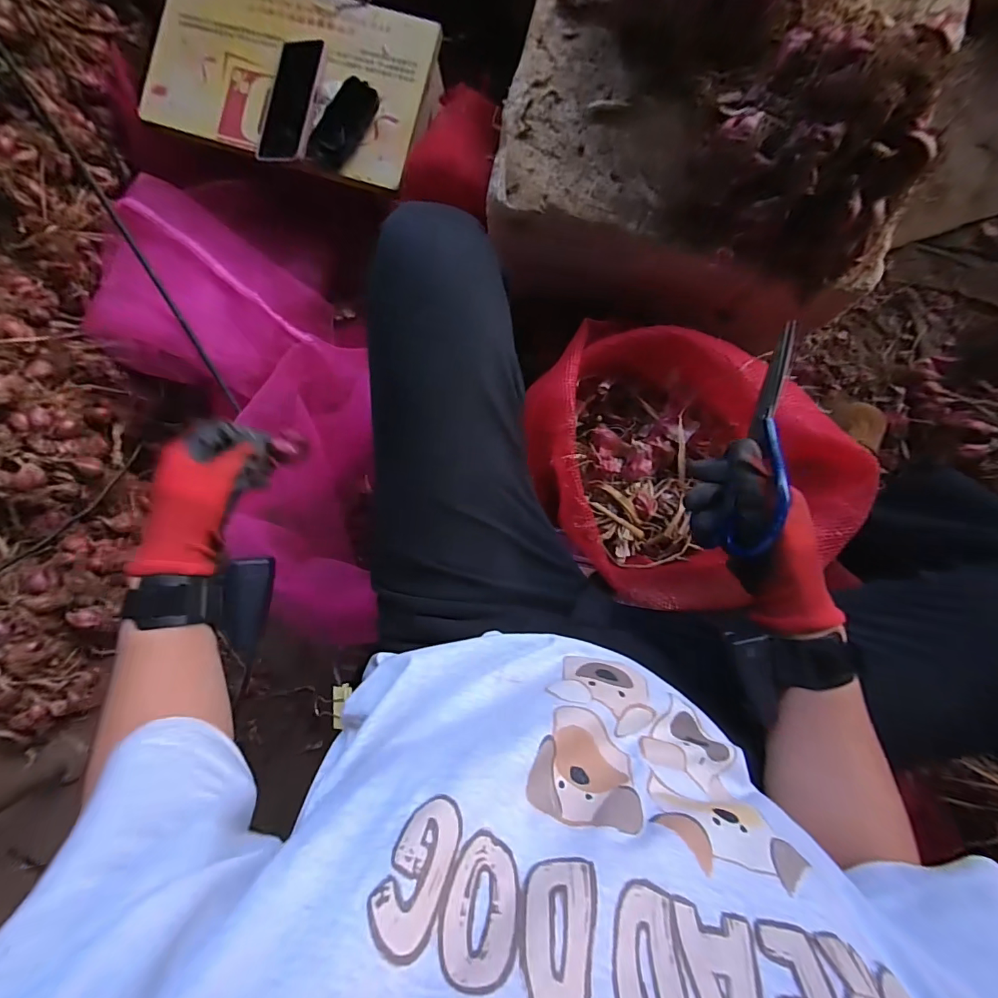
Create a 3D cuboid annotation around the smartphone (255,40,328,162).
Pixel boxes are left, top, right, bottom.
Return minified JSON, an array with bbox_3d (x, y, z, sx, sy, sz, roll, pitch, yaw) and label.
[{"bbox_3d":[-0.290,-0.553,0.625,0.087,0.010,0.160,16,94,18],"label":"smartphone"}]

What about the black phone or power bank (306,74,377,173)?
[{"bbox_3d":[-0.212,-0.508,0.608,0.054,0.016,0.115,35,102,-13],"label":"black phone or power bank"}]

